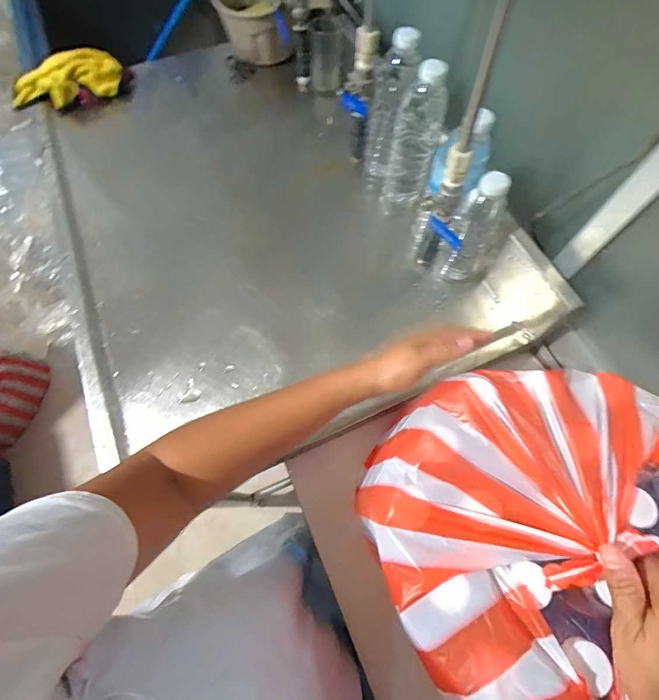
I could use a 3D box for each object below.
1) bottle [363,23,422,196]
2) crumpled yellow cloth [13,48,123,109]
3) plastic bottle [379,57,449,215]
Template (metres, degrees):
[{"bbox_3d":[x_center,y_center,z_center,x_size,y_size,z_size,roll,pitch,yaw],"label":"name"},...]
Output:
[{"bbox_3d":[0.090,-0.358,0.589,0.056,0.234,0.068,11,67,3],"label":"bottle"},{"bbox_3d":[-0.515,-0.538,0.734,0.099,0.084,0.200,37,59,13],"label":"crumpled yellow cloth"},{"bbox_3d":[0.126,-0.308,0.565,0.066,0.211,0.059,11,67,3],"label":"plastic bottle"}]

